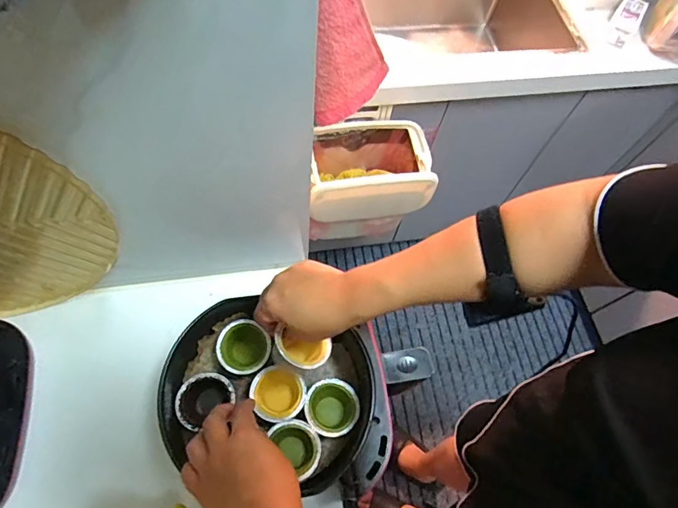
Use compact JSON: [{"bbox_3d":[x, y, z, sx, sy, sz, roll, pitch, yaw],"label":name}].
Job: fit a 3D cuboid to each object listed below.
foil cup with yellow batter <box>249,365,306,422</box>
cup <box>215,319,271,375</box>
[{"bbox_3d":[-0.070,0.167,0.528,0.058,0.048,0.061,1,68,-3],"label":"foil cup with yellow batter"},{"bbox_3d":[-0.114,0.116,0.540,0.062,0.040,0.060,1,68,-3],"label":"cup"}]

